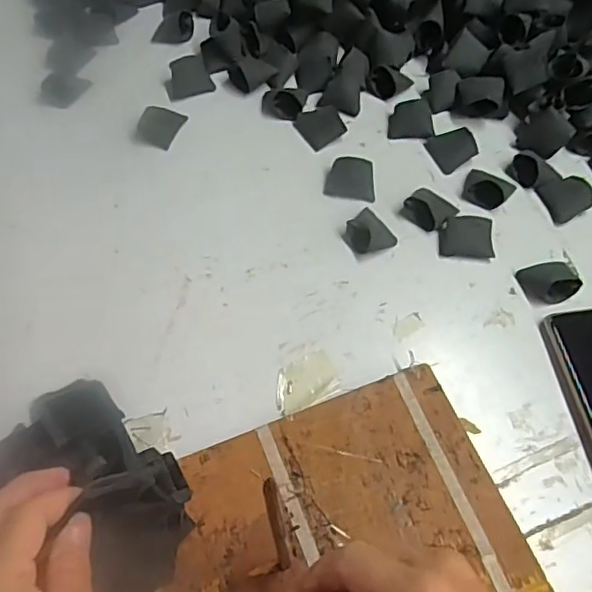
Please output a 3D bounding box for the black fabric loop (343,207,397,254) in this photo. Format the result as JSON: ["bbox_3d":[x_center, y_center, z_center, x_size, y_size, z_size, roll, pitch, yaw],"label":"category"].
[{"bbox_3d":[0.063,-0.058,0.503,0.040,0.022,0.040,-32,67,-18],"label":"black fabric loop"}]

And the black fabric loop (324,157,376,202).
[{"bbox_3d":[0.051,-0.108,0.534,0.045,0.015,0.036,9,61,3],"label":"black fabric loop"}]

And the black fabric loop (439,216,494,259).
[{"bbox_3d":[0.149,-0.052,0.508,0.046,0.013,0.035,4,61,1],"label":"black fabric loop"}]

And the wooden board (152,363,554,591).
[{"bbox_3d":[0.008,0.169,0.379,0.269,0.016,0.174,-20,63,-12],"label":"wooden board"}]

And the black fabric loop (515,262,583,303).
[{"bbox_3d":[0.213,-0.014,0.486,0.045,0.018,0.036,-16,63,-11],"label":"black fabric loop"}]

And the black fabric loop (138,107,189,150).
[{"bbox_3d":[-0.129,-0.165,0.556,0.034,0.015,0.042,19,62,9],"label":"black fabric loop"}]

